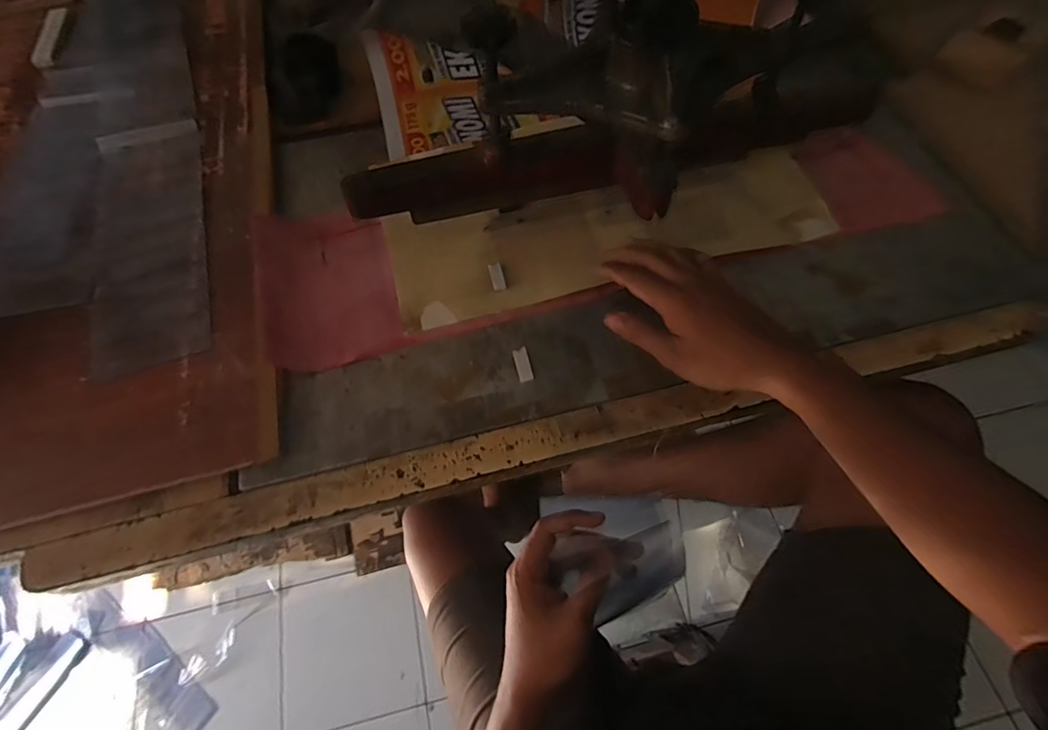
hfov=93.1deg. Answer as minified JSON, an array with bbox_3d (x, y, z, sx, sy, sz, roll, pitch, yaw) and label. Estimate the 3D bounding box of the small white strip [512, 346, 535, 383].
[{"bbox_3d":[-0.001,0.000,0.426,0.013,0.008,0.031,-12,63,-7],"label":"small white strip"}]

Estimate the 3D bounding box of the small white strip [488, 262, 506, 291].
[{"bbox_3d":[-0.026,-0.084,0.473,0.012,0.004,0.029,-12,63,-7],"label":"small white strip"}]

